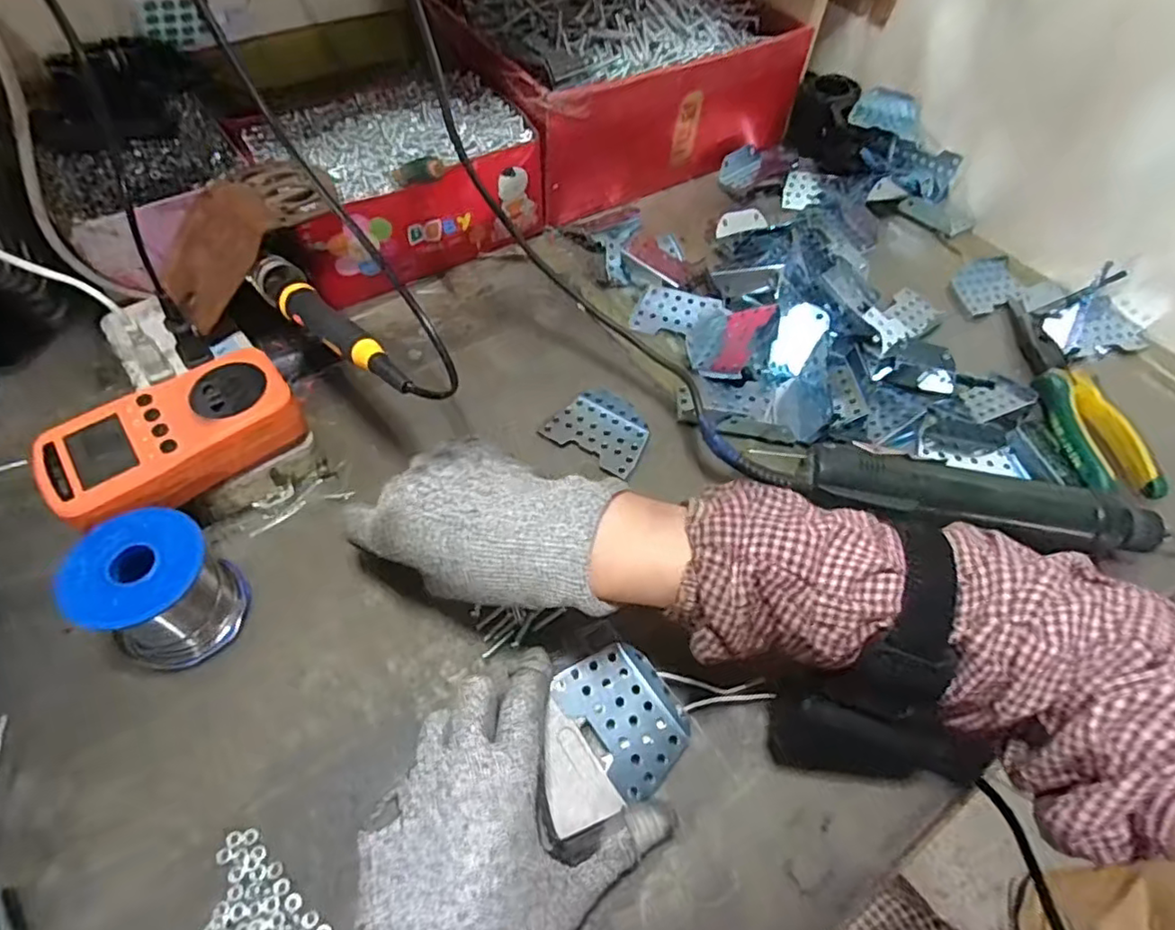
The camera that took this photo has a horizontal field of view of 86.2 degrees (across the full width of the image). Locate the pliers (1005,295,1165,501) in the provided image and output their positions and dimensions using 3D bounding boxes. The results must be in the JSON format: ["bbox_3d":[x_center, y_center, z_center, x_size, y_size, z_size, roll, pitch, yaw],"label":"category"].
[{"bbox_3d":[0.358,-0.059,0.471,0.045,0.025,0.191,3,55,-2],"label":"pliers"}]

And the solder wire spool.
[{"bbox_3d":[-0.223,0.065,0.327,0.058,0.064,0.062,2,55,-3],"label":"solder wire spool"}]

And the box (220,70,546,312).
[{"bbox_3d":[-0.157,-0.239,0.526,0.209,0.088,0.159,-31,63,-23],"label":"box"}]

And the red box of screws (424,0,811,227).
[{"bbox_3d":[0.027,-0.399,0.621,0.304,0.119,0.250,-24,60,-19],"label":"red box of screws"}]

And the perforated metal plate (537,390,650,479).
[{"bbox_3d":[0.012,-0.026,0.440,0.068,0.008,0.058,31,59,17],"label":"perforated metal plate"}]

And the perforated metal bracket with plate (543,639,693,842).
[{"bbox_3d":[0.009,0.132,0.313,0.077,0.011,0.066,-27,61,-18],"label":"perforated metal bracket with plate"}]

